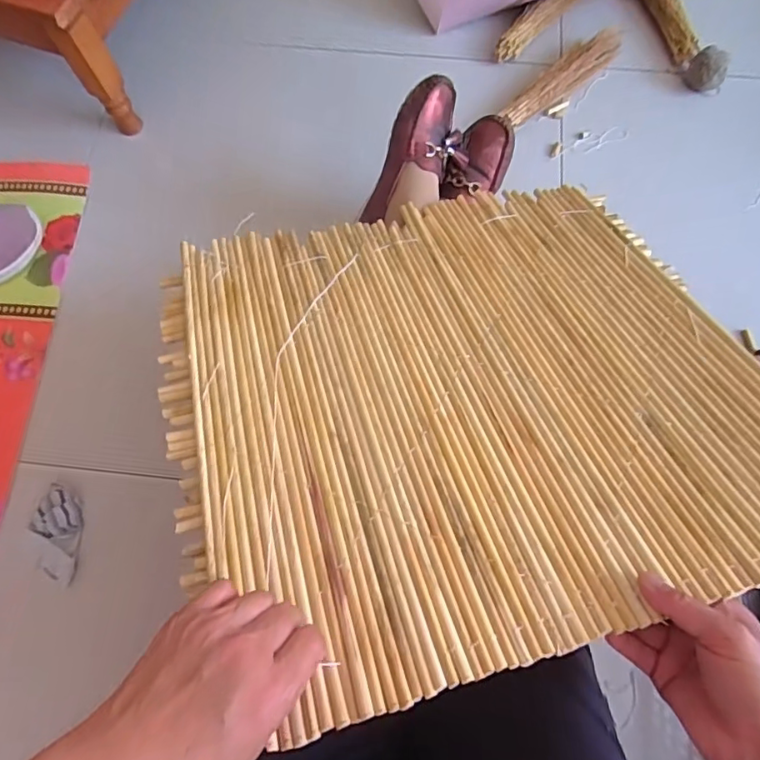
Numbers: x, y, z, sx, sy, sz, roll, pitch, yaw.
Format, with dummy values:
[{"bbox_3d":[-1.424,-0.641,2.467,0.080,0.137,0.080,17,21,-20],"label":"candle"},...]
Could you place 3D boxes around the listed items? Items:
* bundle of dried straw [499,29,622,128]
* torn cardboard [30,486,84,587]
[{"bbox_3d":[0.300,-0.509,0.881,0.276,0.040,0.051,-39,75,-11],"label":"bundle of dried straw"},{"bbox_3d":[-0.433,0.205,0.692,0.066,0.014,0.123,-1,72,0],"label":"torn cardboard"}]

